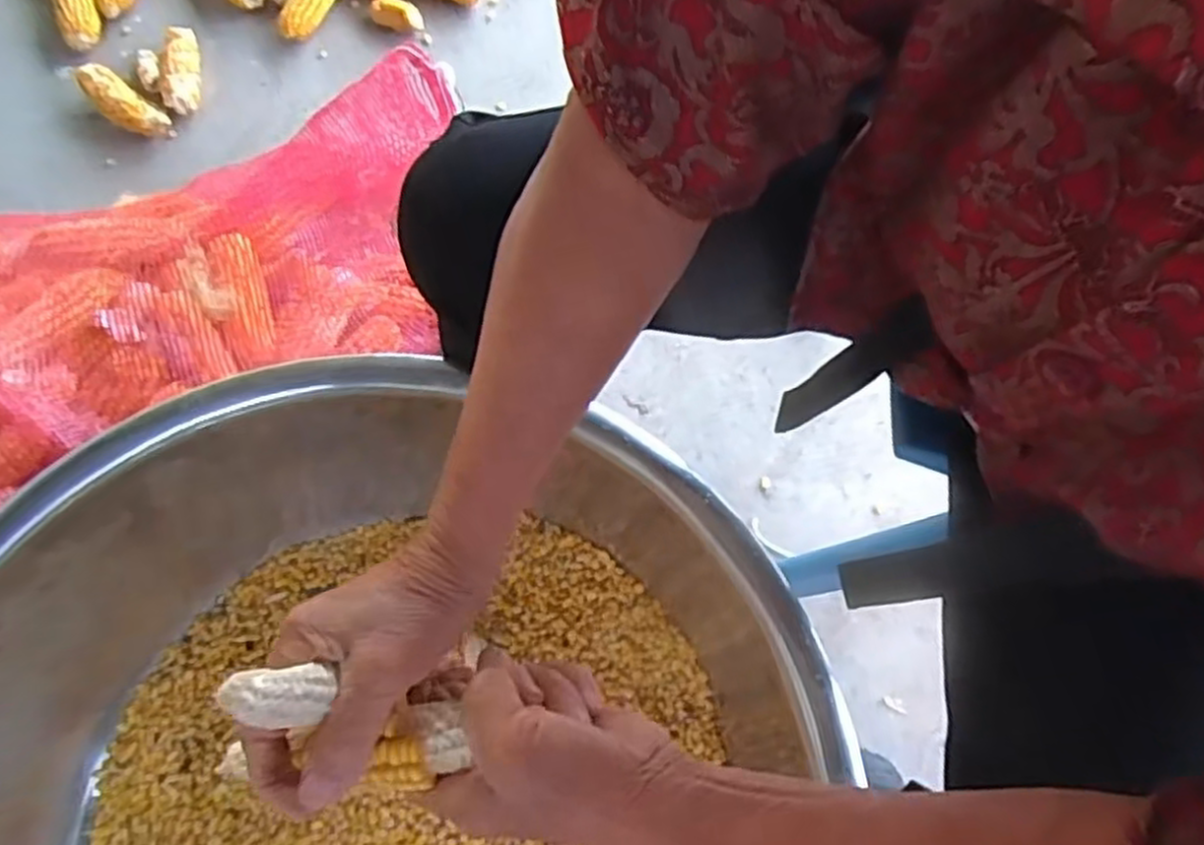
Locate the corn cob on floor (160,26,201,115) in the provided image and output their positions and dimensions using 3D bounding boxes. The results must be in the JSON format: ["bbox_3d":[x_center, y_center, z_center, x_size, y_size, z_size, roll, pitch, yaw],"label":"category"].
[{"bbox_3d":[-0.519,-0.432,0.956,0.046,0.035,0.114,-9,69,-6],"label":"corn cob on floor"}]

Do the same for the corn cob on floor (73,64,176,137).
[{"bbox_3d":[-0.579,-0.382,0.937,0.129,0.051,0.043,35,72,11],"label":"corn cob on floor"}]

